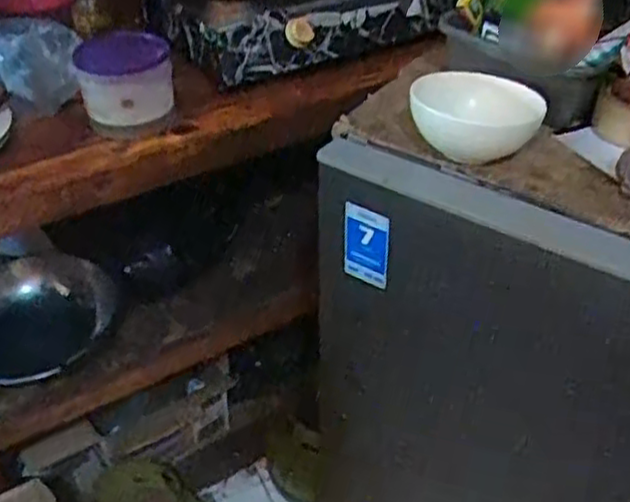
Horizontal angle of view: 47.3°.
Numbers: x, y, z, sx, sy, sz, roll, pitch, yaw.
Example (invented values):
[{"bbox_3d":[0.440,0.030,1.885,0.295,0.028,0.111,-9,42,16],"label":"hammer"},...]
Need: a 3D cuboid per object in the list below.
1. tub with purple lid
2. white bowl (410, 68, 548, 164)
[{"bbox_3d":[-0.289,-0.256,1.100,0.138,0.118,0.133,1,39,-1],"label":"tub with purple lid"},{"bbox_3d":[0.169,-0.154,0.807,0.121,0.075,0.121,1,39,-1],"label":"white bowl"}]

